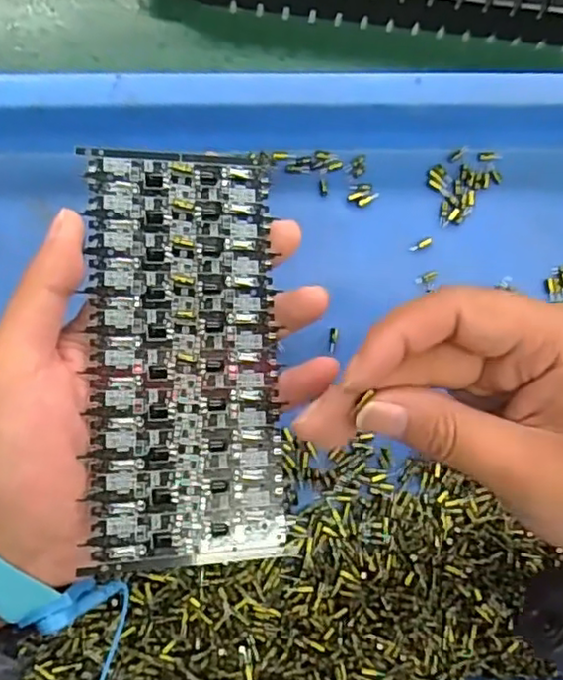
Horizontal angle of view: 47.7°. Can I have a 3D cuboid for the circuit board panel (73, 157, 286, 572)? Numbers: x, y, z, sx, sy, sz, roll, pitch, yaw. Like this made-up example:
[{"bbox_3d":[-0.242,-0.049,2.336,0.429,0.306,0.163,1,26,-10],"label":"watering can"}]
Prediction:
[{"bbox_3d":[-0.038,0.004,0.257,0.074,0.004,0.163,-1,81,-15],"label":"circuit board panel"}]

